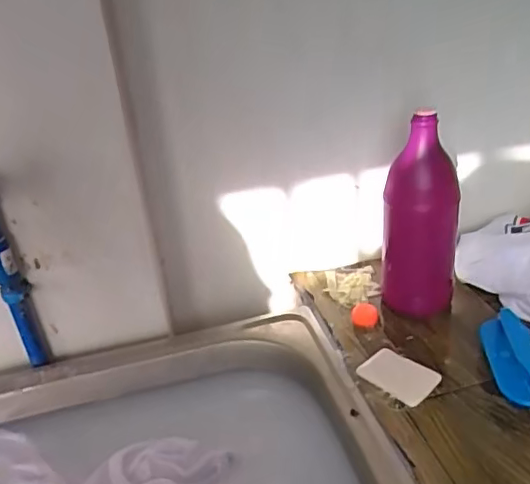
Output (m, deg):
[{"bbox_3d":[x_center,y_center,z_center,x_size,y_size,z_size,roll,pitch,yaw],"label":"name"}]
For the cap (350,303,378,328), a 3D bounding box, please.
[{"bbox_3d":[0.123,0.089,0.713,0.031,0.010,0.037,5,30,20],"label":"cap"}]

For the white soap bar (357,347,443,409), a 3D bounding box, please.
[{"bbox_3d":[0.143,0.143,0.617,0.056,0.013,0.075,-27,34,-34],"label":"white soap bar"}]

